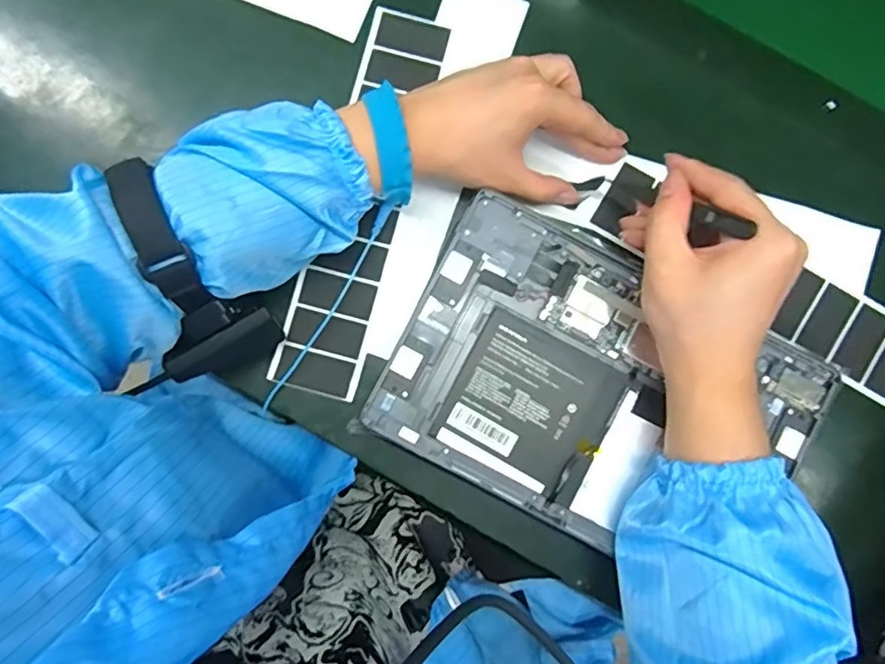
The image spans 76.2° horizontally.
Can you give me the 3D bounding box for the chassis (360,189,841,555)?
[{"bbox_3d":[0.097,0.039,0.354,0.248,0.012,0.165,28,85,1],"label":"chassis"}]

